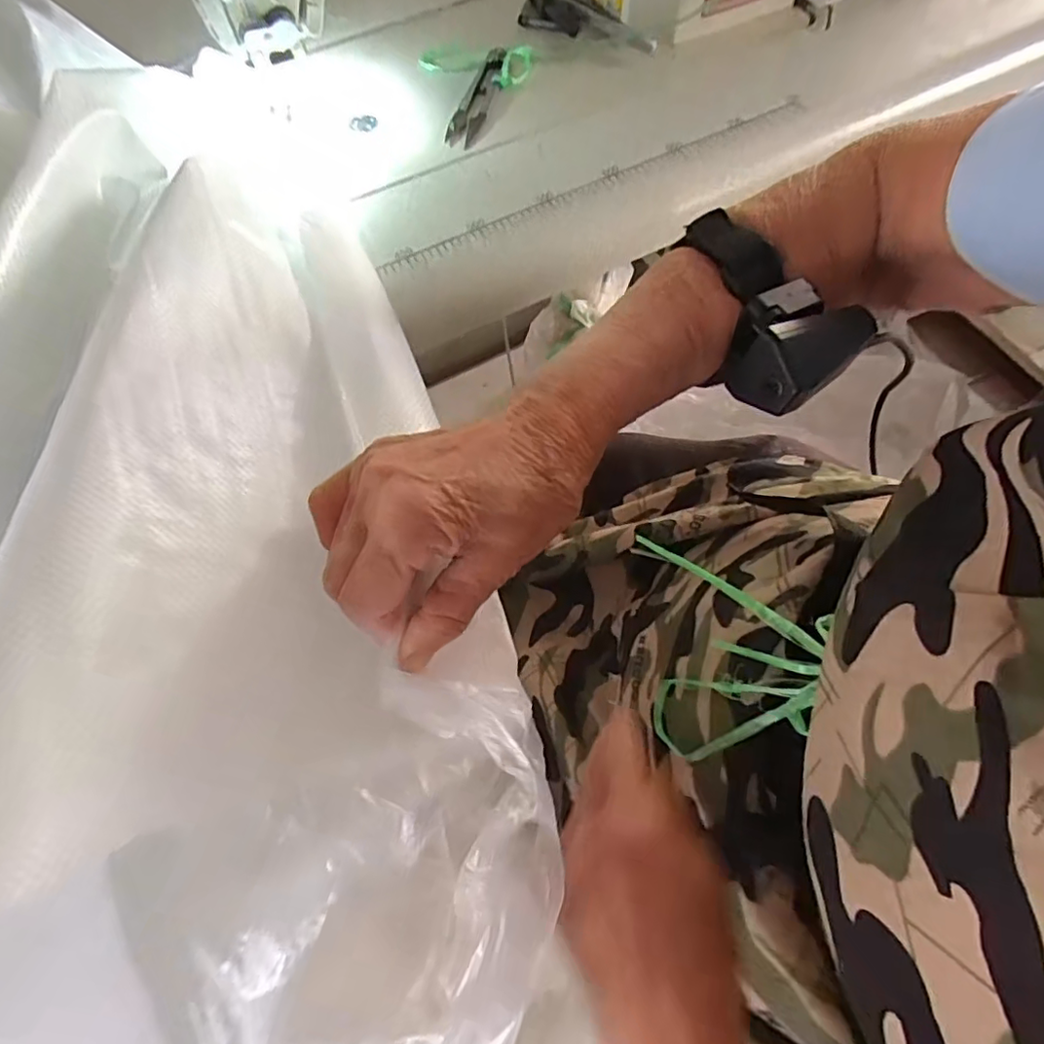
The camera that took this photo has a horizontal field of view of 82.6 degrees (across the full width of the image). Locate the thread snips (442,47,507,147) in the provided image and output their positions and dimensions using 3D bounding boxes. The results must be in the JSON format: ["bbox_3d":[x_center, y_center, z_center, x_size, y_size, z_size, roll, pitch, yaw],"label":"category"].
[{"bbox_3d":[-0.031,-0.296,0.413,0.023,0.014,0.085,16,66,10],"label":"thread snips"}]

